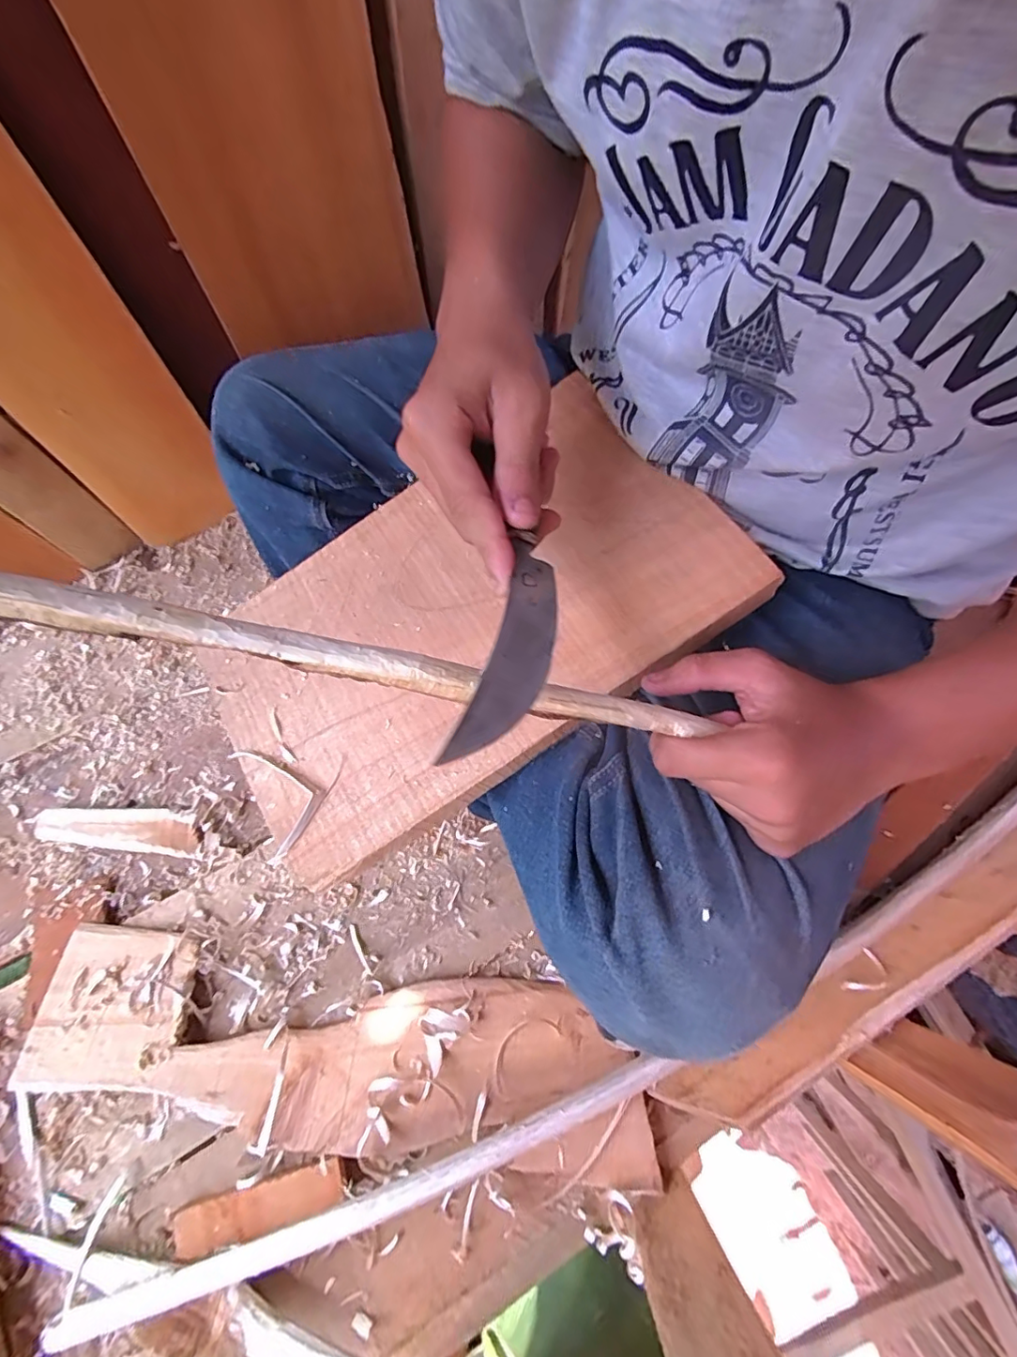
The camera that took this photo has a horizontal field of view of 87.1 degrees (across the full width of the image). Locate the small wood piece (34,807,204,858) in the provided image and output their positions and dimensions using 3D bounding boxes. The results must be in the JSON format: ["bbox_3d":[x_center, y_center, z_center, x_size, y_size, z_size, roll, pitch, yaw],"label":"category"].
[{"bbox_3d":[-0.333,0.128,0.460,0.144,0.012,0.035,6,72,2],"label":"small wood piece"}]

